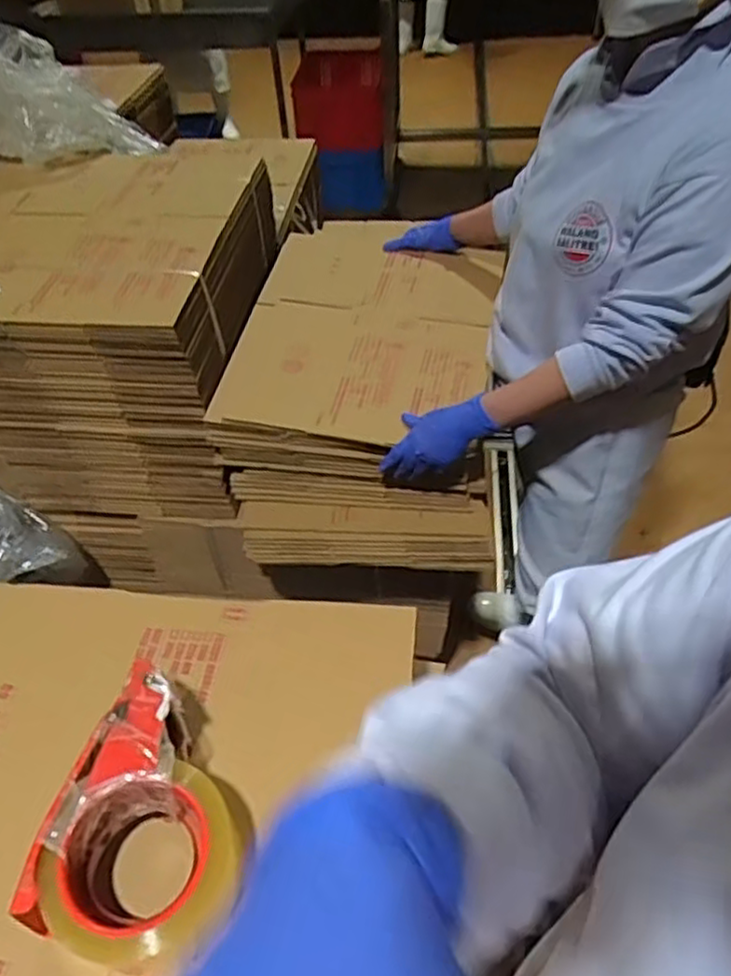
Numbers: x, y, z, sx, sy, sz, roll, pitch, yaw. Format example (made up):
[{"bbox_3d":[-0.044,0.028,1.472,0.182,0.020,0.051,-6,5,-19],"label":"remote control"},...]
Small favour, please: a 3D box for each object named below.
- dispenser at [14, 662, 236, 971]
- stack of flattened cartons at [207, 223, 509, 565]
[{"bbox_3d":[-0.123,0.197,0.424,0.098,0.065,0.147,7,46,12],"label":"dispenser"},{"bbox_3d":[0.006,-0.166,1.178,0.416,0.244,0.555,2,45,7],"label":"stack of flattened cartons"}]

